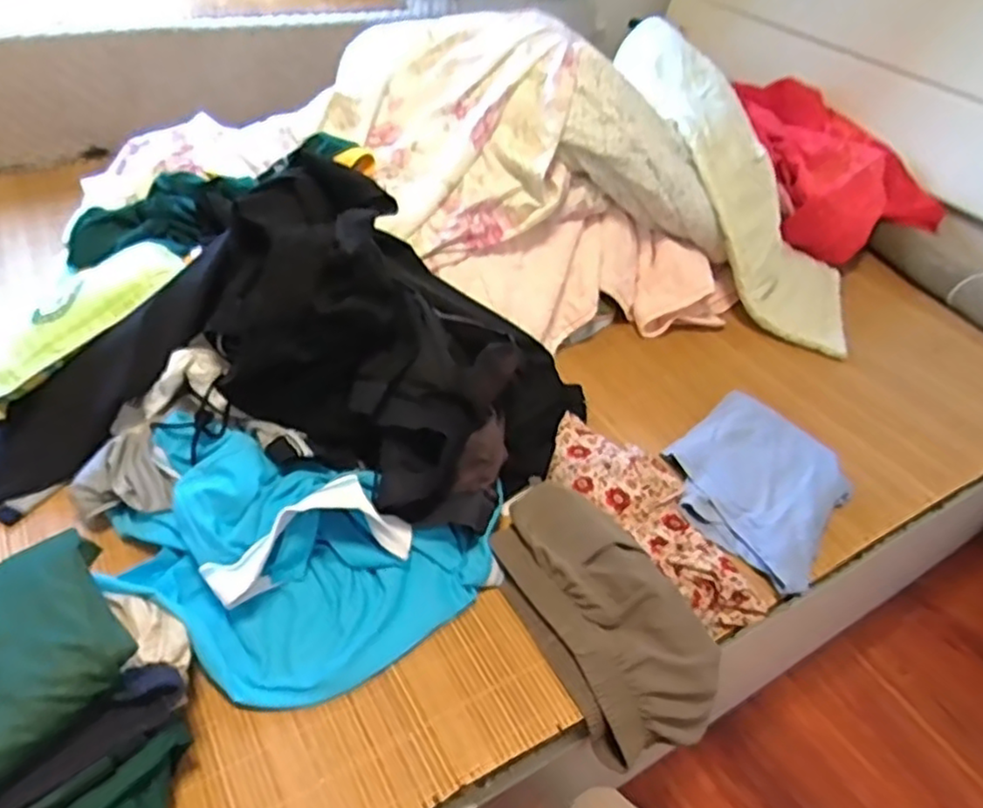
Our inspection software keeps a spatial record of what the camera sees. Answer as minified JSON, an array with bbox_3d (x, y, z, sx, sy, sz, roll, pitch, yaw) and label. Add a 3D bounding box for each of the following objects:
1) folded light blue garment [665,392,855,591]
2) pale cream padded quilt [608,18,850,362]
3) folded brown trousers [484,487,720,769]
[{"bbox_3d":[0.377,0.112,0.973,0.245,0.055,0.252,37,50,28],"label":"folded light blue garment"},{"bbox_3d":[0.480,-0.448,1.369,0.315,0.174,0.788,-26,88,-31],"label":"pale cream padded quilt"},{"bbox_3d":[0.128,0.237,0.787,0.160,0.132,0.294,-20,49,-26],"label":"folded brown trousers"}]

